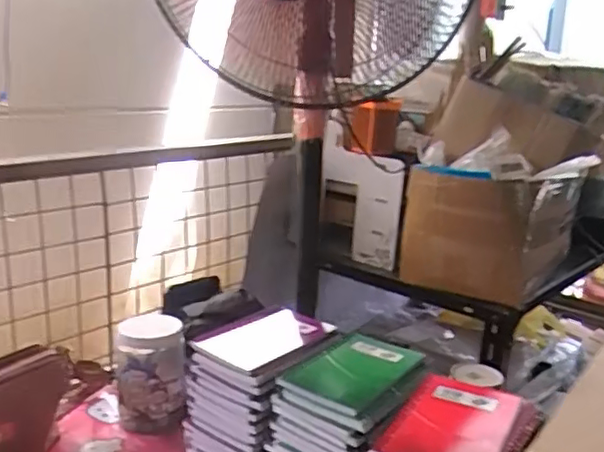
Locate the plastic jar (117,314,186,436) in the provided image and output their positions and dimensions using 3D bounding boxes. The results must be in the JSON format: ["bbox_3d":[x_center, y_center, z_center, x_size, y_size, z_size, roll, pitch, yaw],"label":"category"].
[{"bbox_3d":[-0.231,0.228,0.962,0.098,0.170,0.085,-2,14,-10],"label":"plastic jar"}]

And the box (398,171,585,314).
[{"bbox_3d":[0.349,-0.005,1.154,0.228,0.202,0.298,13,18,38],"label":"box"}]

